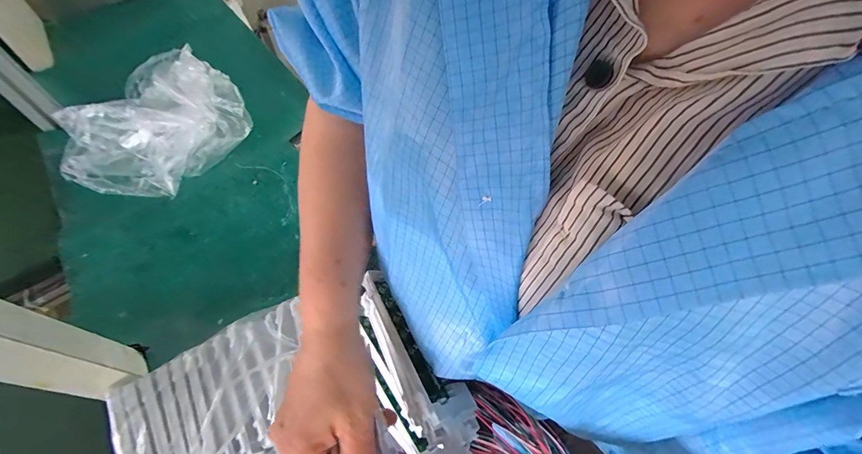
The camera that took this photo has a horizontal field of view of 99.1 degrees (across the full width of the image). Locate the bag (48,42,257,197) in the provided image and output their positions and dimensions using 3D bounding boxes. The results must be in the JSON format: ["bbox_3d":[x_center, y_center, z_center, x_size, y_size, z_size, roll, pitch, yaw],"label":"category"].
[{"bbox_3d":[-0.471,-0.192,0.647,0.256,0.088,0.306,16,56,10],"label":"bag"}]

